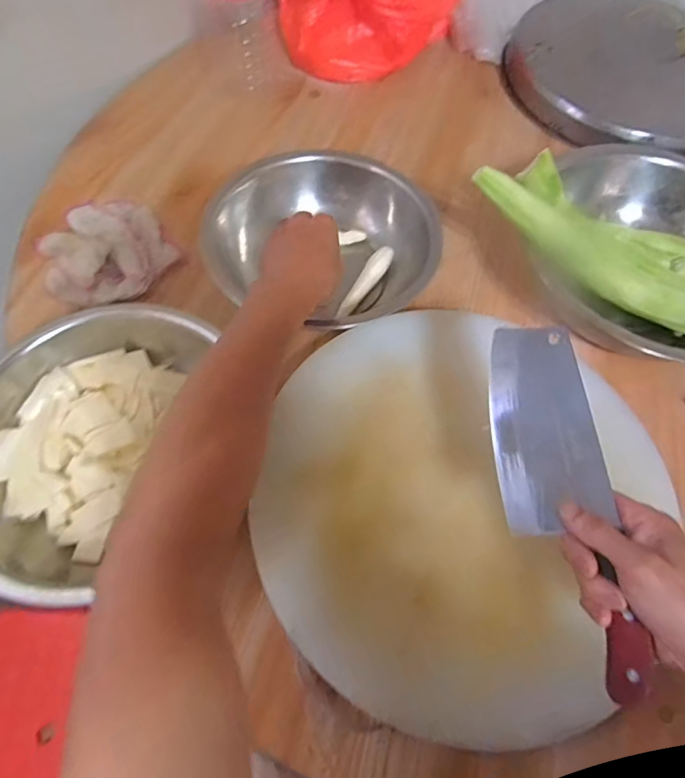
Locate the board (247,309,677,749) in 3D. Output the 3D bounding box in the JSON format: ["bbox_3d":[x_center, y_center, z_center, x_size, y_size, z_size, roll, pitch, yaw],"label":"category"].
[{"bbox_3d":[0.109,0.092,0.453,0.357,0.039,0.398,27,66,10],"label":"board"}]

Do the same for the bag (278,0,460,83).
[{"bbox_3d":[0.040,-0.668,0.791,0.286,0.132,0.251,14,64,4],"label":"bag"}]

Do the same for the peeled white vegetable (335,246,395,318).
[{"bbox_3d":[0.026,-0.135,0.582,0.025,0.016,0.122,33,67,13],"label":"peeled white vegetable"}]

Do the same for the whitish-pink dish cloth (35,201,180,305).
[{"bbox_3d":[-0.298,-0.181,0.576,0.147,0.059,0.158,-26,68,-14],"label":"whitish-pink dish cloth"}]

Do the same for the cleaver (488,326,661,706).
[{"bbox_3d":[0.176,0.083,0.375,0.082,0.022,0.284,-15,68,18],"label":"cleaver"}]

